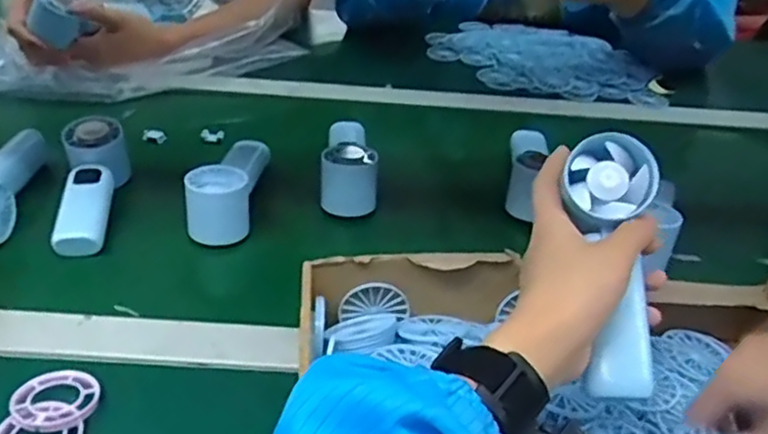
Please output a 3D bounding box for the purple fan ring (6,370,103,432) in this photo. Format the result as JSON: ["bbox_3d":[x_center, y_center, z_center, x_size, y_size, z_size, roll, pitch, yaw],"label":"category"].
[{"bbox_3d":[-0.214,0.119,0.436,0.047,0.010,0.052,32,44,31],"label":"purple fan ring"}]

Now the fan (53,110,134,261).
[{"bbox_3d":[-0.267,-0.030,0.607,0.054,0.059,0.148,-6,38,-15],"label":"fan"}]

